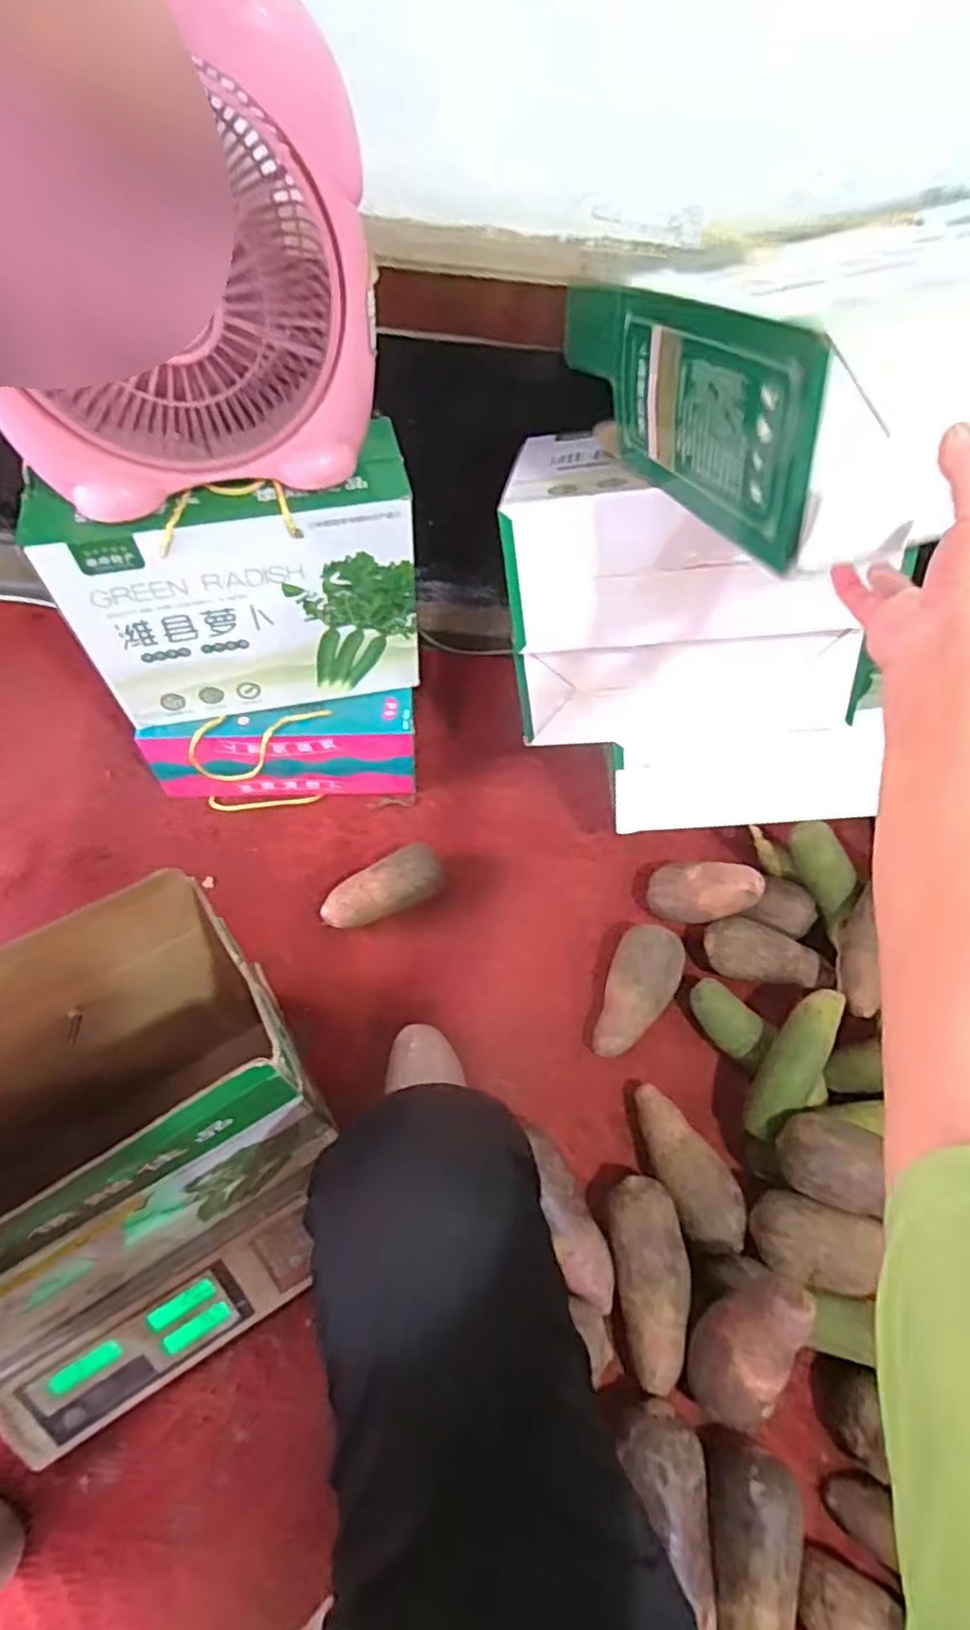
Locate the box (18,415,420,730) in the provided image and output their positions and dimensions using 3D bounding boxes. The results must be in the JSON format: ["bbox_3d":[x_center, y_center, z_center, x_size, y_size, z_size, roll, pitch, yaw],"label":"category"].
[{"bbox_3d":[-0.255,-0.240,0.773,0.355,0.254,0.119,-16,62,-12],"label":"box"}]

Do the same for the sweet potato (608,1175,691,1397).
[{"bbox_3d":[0.161,0.444,0.668,0.067,0.050,0.171,-3,60,-5],"label":"sweet potato"}]

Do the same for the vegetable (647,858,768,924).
[{"bbox_3d":[0.267,0.092,0.867,0.063,0.129,0.071,-14,95,-54],"label":"vegetable"}]

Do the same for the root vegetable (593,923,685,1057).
[{"bbox_3d":[0.174,0.204,0.803,0.074,0.054,0.156,26,74,11],"label":"root vegetable"}]

